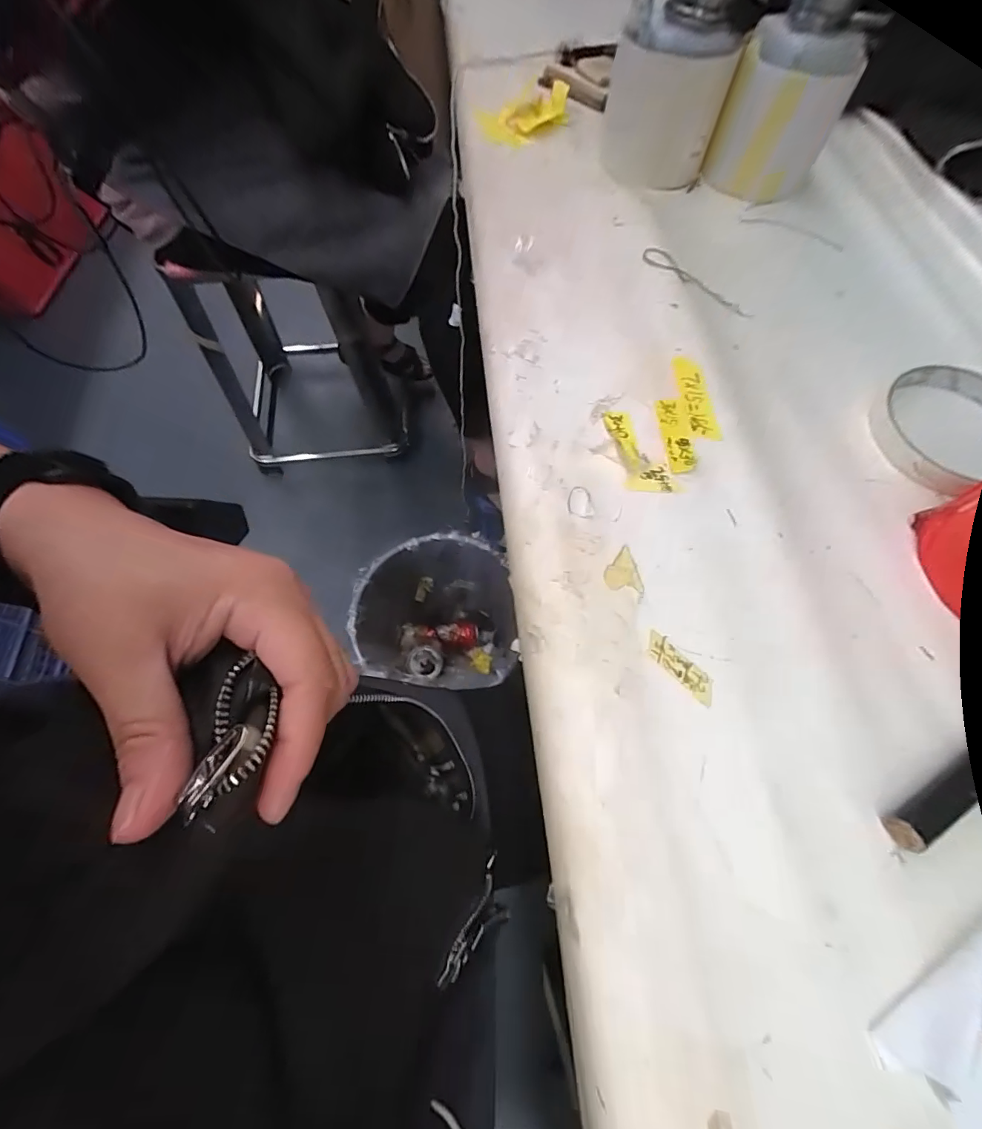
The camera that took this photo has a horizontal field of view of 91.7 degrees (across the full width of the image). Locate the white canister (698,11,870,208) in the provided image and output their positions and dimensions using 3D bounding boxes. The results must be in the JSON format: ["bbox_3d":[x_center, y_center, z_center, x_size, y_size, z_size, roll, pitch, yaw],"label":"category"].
[{"bbox_3d":[0.194,-0.302,0.321,0.073,0.084,0.062,24,65,10],"label":"white canister"}]

